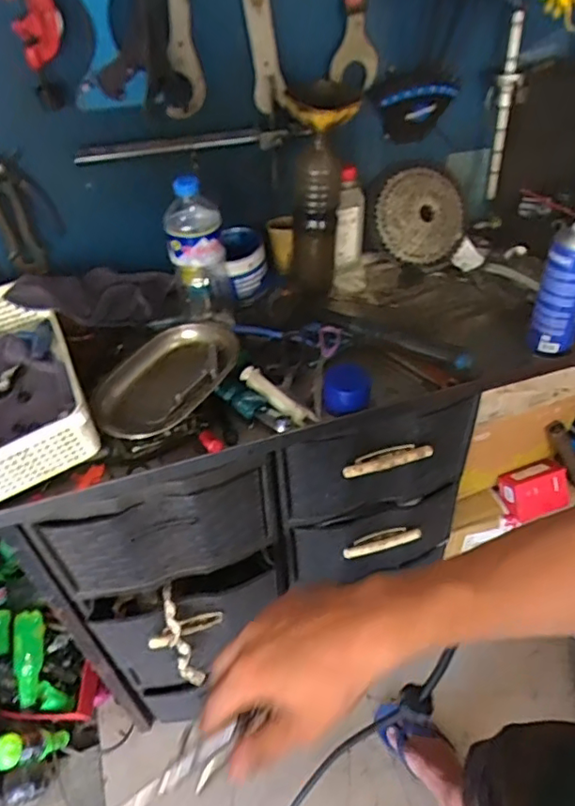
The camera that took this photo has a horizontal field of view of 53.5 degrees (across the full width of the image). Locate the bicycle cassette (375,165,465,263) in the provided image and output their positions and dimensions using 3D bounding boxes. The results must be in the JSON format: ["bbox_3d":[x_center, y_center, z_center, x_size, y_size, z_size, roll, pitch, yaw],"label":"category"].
[{"bbox_3d":[0.245,-0.338,1.036,0.174,0.169,0.038,-44,18,-5],"label":"bicycle cassette"}]

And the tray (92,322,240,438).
[{"bbox_3d":[-0.164,-0.031,0.793,0.223,0.046,0.158,-35,52,-28],"label":"tray"}]

